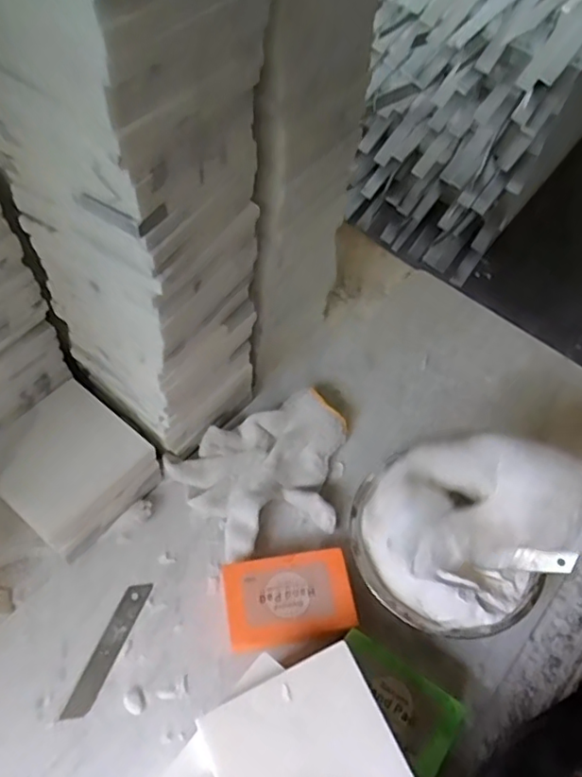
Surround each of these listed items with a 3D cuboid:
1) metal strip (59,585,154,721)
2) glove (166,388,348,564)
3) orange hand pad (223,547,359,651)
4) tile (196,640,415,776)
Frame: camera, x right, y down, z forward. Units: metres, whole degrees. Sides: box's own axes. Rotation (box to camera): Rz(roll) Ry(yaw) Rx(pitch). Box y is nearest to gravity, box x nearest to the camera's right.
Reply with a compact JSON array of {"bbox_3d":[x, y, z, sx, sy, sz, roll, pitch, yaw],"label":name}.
[{"bbox_3d":[-0.134,0.190,0.439,0.017,0.004,0.099,20,54,7],"label":"metal strip"},{"bbox_3d":[-0.018,0.072,0.507,0.153,0.033,0.116,-11,56,-15],"label":"glove"},{"bbox_3d":[-0.002,0.160,0.452,0.090,0.031,0.061,-6,55,-11],"label":"orange hand pad"},{"bbox_3d":[0.012,0.213,0.338,0.098,0.007,0.098,-21,58,-17],"label":"tile"}]

